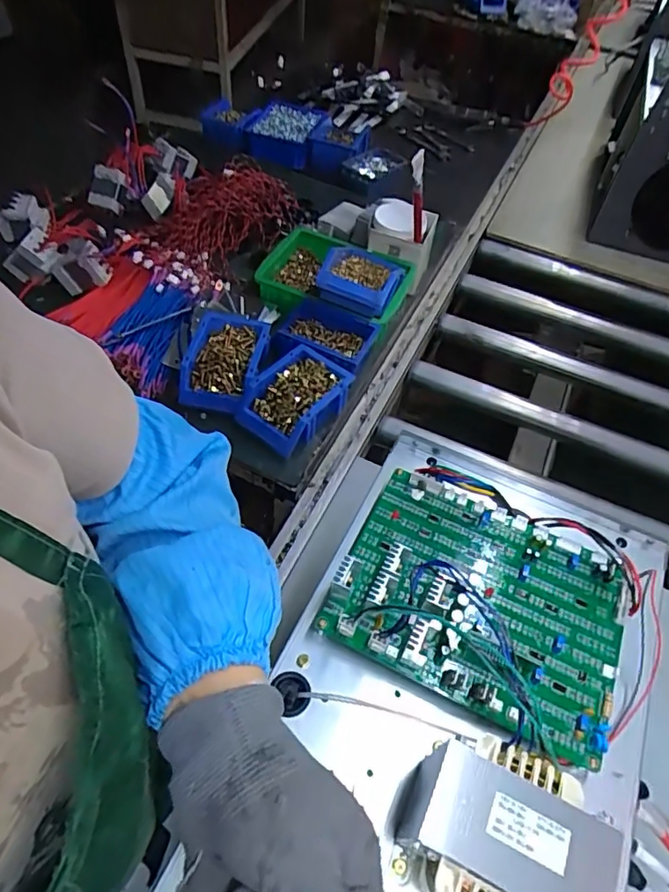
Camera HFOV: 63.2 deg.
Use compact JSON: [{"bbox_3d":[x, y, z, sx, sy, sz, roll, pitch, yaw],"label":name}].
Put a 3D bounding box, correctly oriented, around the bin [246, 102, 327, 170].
[{"bbox_3d":[-0.116,-0.737,1.281,0.147,0.064,0.184,15,54,7],"label":"bin"}]

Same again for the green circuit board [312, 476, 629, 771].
[{"bbox_3d":[0.114,0.114,0.417,0.209,0.029,0.165,25,55,13],"label":"green circuit board"}]

